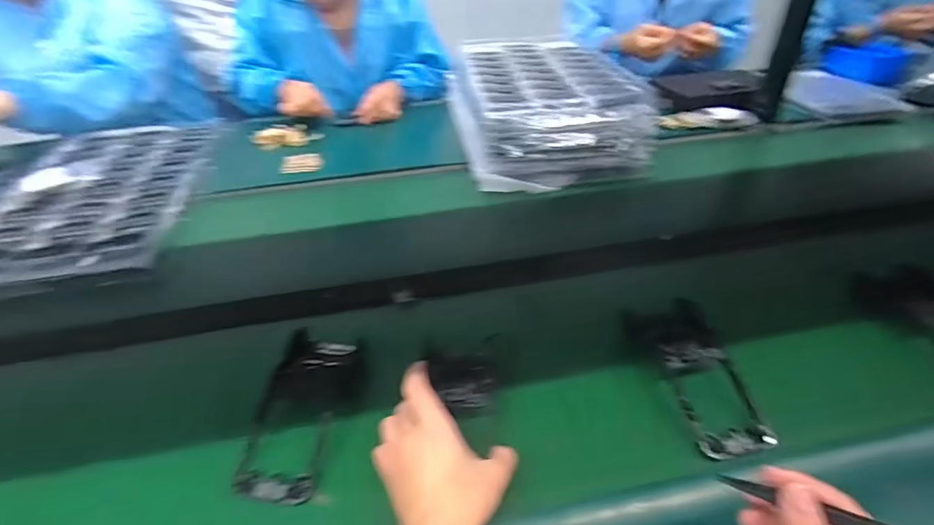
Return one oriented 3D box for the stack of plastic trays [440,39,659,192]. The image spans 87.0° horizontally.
[{"bbox_3d":[0.135,-0.331,1.016,0.318,0.131,0.487,-9,38,-9],"label":"stack of plastic trays"}]

